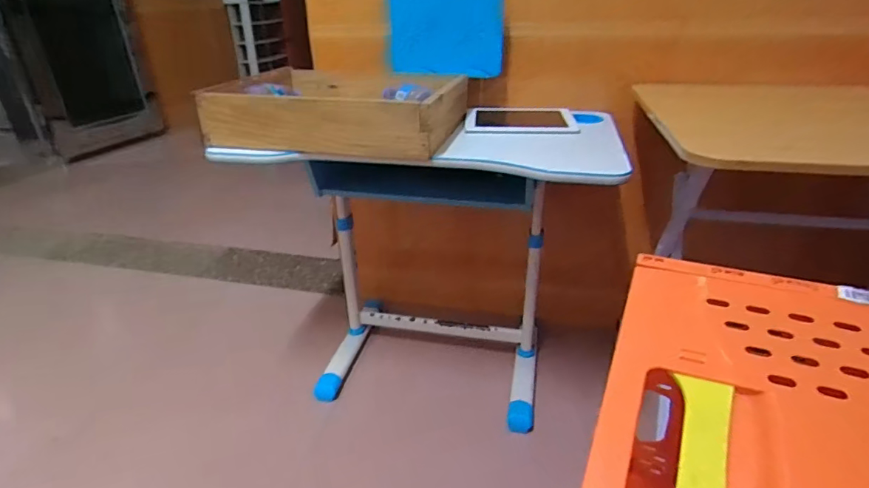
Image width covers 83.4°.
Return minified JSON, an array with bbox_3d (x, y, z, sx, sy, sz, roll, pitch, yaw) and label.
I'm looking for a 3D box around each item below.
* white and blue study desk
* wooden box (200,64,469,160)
[{"bbox_3d":[0.016,0.028,1.220,0.738,0.669,0.477,5,28,12],"label":"white and blue study desk"},{"bbox_3d":[-0.188,-0.305,1.064,0.481,0.103,0.428,4,28,11],"label":"wooden box"}]

